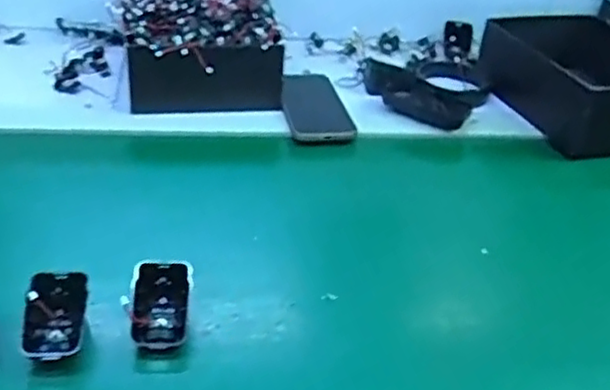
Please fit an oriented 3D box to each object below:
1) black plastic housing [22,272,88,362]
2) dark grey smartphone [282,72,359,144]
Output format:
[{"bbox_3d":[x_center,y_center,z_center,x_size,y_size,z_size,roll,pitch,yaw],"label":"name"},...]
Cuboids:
[{"bbox_3d":[-0.186,0.090,0.517,0.041,0.012,0.068,4,57,-16],"label":"black plastic housing"},{"bbox_3d":[0.010,-0.115,0.857,0.076,0.014,0.180,-1,37,-11],"label":"dark grey smartphone"}]

